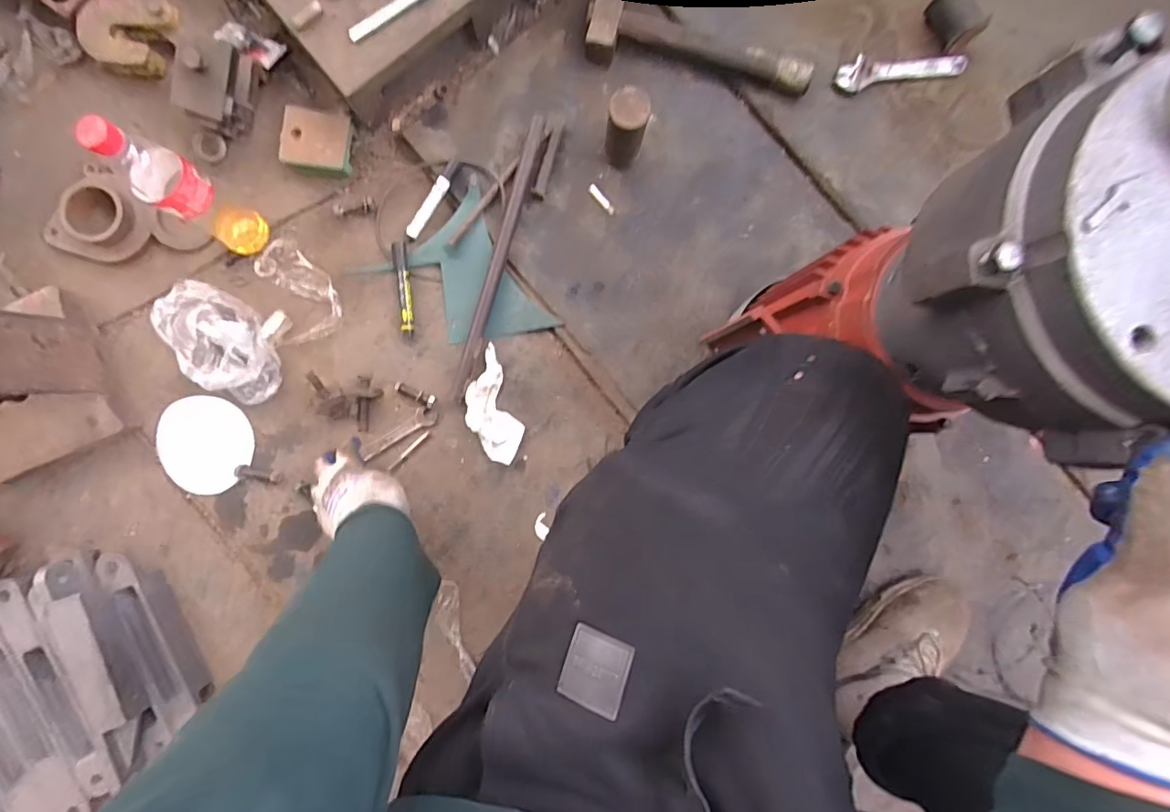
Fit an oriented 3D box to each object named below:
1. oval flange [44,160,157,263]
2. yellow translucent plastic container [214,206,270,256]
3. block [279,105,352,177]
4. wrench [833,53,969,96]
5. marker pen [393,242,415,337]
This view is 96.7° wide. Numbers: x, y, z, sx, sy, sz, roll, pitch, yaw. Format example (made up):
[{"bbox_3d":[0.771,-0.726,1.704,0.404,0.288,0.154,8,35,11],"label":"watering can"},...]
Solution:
[{"bbox_3d":[-0.646,-0.249,0.693,0.119,0.033,0.125,33,88,-1],"label":"oval flange"},{"bbox_3d":[-0.462,-0.236,0.703,0.063,0.021,0.059,0,89,-2],"label":"yellow translucent plastic container"},{"bbox_3d":[-0.361,-0.357,0.705,0.085,0.030,0.073,6,89,-1],"label":"block"},{"bbox_3d":[0.452,-0.486,0.748,0.190,0.009,0.048,-11,89,-2],"label":"wrench"},{"bbox_3d":[-0.249,-0.160,0.719,0.018,0.018,0.129,-5,89,-2],"label":"marker pen"}]

